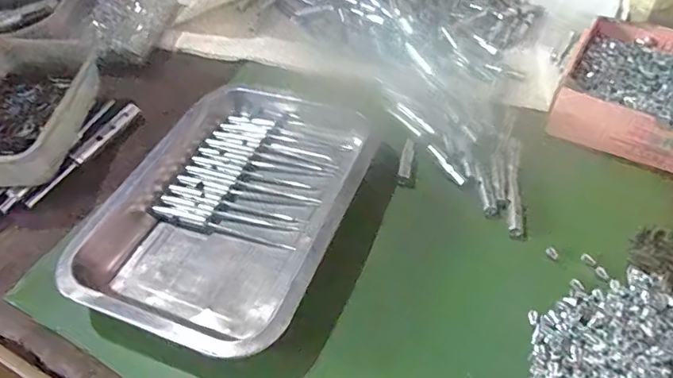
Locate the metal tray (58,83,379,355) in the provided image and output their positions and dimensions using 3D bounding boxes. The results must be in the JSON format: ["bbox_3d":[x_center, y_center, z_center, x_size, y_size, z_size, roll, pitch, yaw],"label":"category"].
[{"bbox_3d":[-0.080,0.002,0.425,0.188,0.036,0.263,15,53,18],"label":"metal tray"}]

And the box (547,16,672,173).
[{"bbox_3d":[0.299,-0.084,0.445,0.178,0.048,0.150,22,56,22],"label":"box"}]

